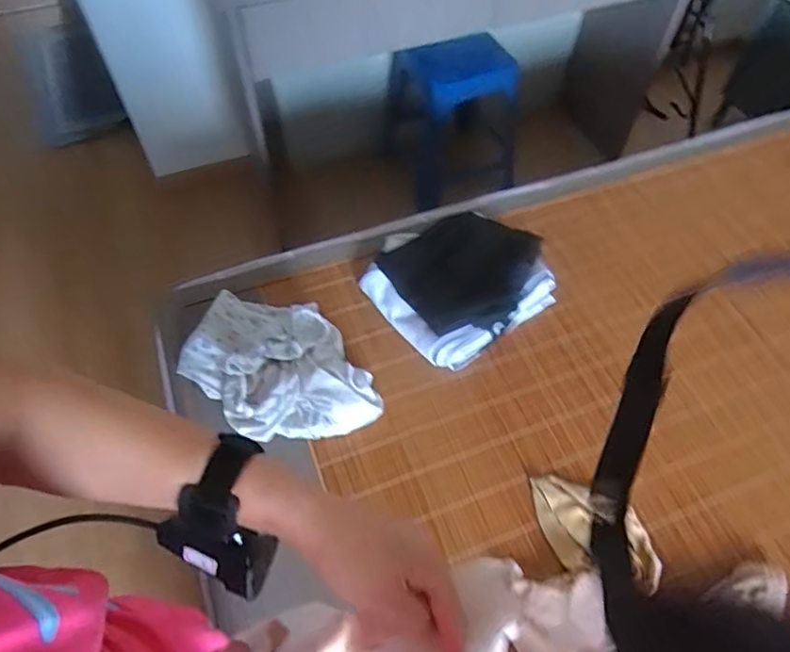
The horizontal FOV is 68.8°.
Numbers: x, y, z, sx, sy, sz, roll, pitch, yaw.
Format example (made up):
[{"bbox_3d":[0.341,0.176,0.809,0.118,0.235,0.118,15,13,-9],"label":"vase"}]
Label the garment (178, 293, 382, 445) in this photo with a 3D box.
[{"bbox_3d":[-0.175,0.055,0.849,0.205,0.076,0.308,-39,66,-23],"label":"garment"}]

